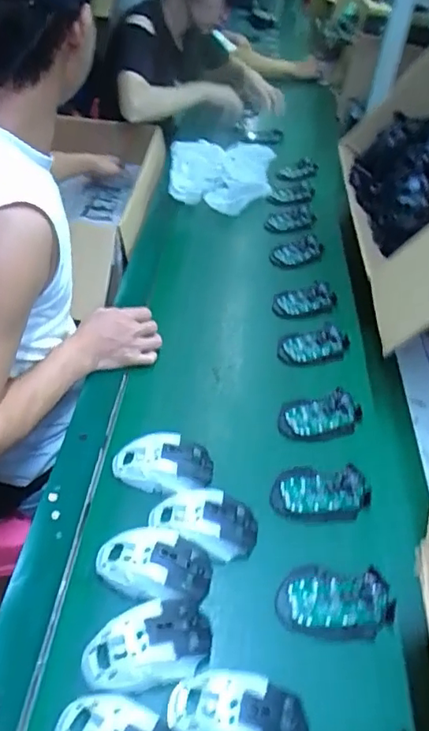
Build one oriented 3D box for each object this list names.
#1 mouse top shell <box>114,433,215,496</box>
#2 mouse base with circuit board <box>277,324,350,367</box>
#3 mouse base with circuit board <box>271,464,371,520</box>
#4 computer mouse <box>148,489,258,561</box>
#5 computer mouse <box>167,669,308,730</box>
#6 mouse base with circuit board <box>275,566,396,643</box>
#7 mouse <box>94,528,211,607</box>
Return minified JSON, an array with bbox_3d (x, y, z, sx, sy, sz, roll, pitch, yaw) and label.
[{"bbox_3d":[-0.061,0.116,0.659,0.117,0.037,0.071,11,43,9],"label":"mouse top shell"},{"bbox_3d":[0.150,-0.027,0.853,0.113,0.017,0.066,-13,45,-17],"label":"mouse base with circuit board"},{"bbox_3d":[0.125,0.149,0.664,0.117,0.032,0.063,0,42,-3],"label":"mouse base with circuit board"},{"bbox_3d":[-0.011,0.167,0.602,0.112,0.030,0.062,14,44,12],"label":"computer mouse"},{"bbox_3d":[0.020,0.297,0.469,0.116,0.033,0.063,13,43,10],"label":"computer mouse"},{"bbox_3d":[0.122,0.238,0.563,0.114,0.033,0.063,5,42,3],"label":"mouse base with circuit board"},{"bbox_3d":[-0.060,0.206,0.569,0.112,0.050,0.066,18,45,16],"label":"mouse"}]

